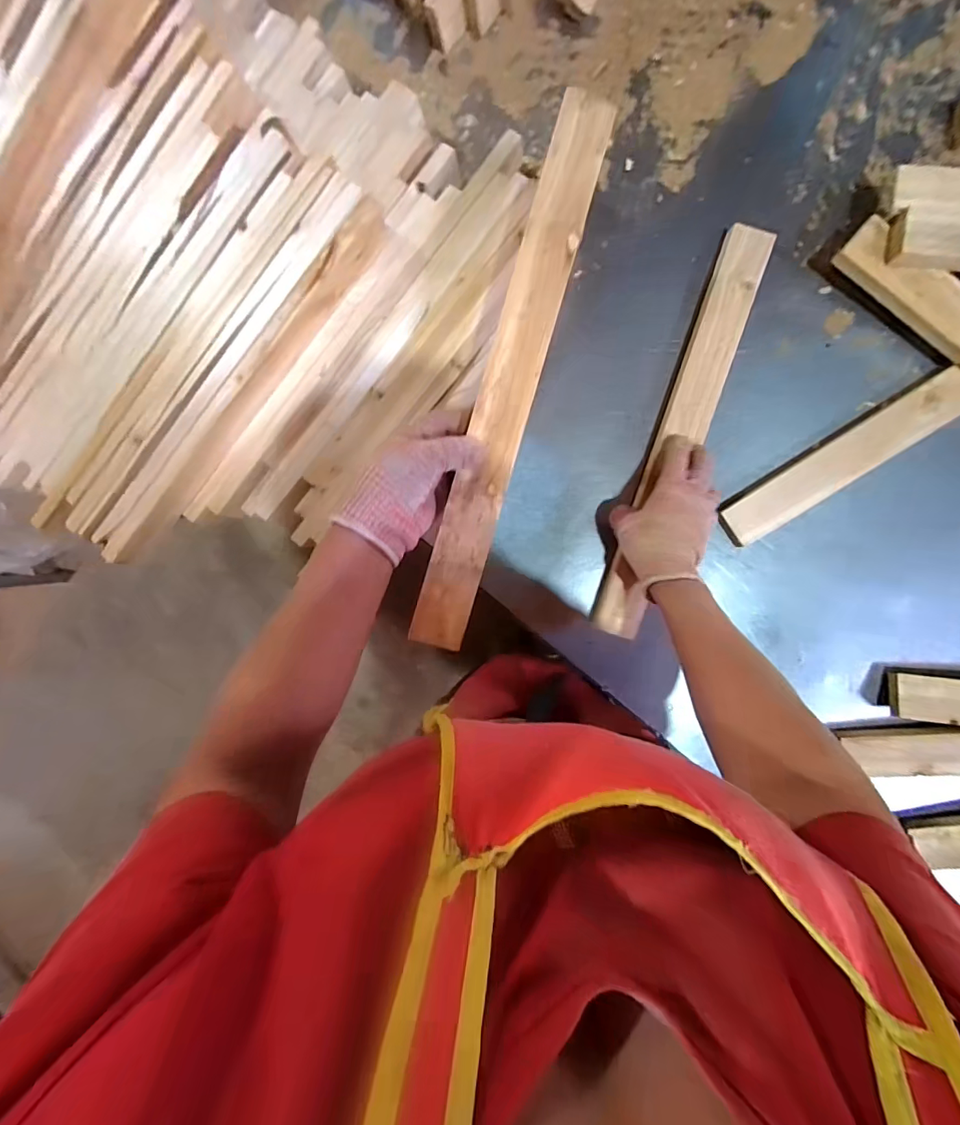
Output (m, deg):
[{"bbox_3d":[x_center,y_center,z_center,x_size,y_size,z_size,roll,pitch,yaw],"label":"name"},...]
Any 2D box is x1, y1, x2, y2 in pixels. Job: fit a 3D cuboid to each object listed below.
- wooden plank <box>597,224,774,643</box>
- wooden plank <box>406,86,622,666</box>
[{"bbox_3d":[0.238,-0.149,0.524,0.054,0.029,0.491,19,93,5],"label":"wooden plank"},{"bbox_3d":[0.029,-0.167,0.403,0.048,0.014,0.502,16,91,5],"label":"wooden plank"}]

